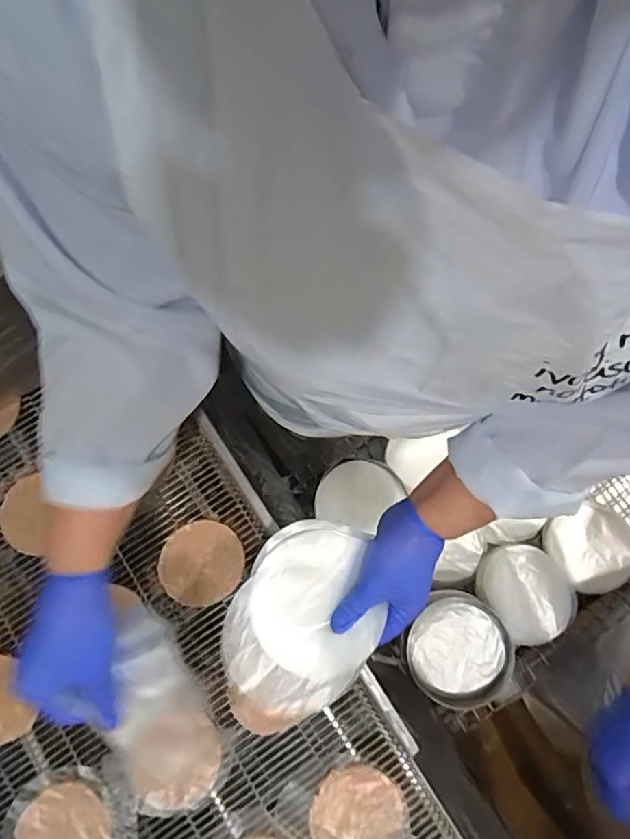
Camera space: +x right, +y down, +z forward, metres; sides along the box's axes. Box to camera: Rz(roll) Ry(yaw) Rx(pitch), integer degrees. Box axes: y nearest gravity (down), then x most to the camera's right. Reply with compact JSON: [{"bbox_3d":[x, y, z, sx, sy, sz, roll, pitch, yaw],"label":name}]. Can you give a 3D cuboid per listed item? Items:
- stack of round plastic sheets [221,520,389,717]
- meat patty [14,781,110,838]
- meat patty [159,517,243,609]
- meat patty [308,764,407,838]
[{"bbox_3d":[-0.007,0.172,0.468,0.120,0.023,0.162,28,78,8],"label":"stack of round plastic sheets"},{"bbox_3d":[-0.235,0.387,0.498,0.080,0.010,0.084,0,76,2],"label":"meat patty"},{"bbox_3d":[-0.115,0.145,0.545,0.080,0.008,0.082,0,76,2],"label":"meat patty"},{"bbox_3d":[0.039,0.370,0.502,0.087,0.008,0.079,-15,76,-2],"label":"meat patty"}]

